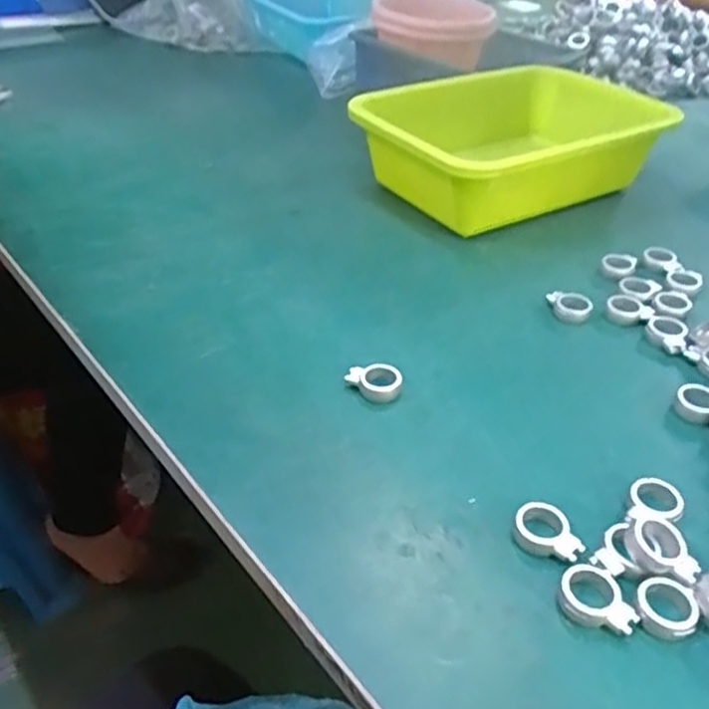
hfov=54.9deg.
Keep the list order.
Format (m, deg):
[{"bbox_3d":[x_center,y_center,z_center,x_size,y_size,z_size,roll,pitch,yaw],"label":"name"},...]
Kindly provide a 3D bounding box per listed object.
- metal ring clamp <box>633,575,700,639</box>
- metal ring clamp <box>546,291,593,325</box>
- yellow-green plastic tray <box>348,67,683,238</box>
[{"bbox_3d":[0.137,0.111,0.300,0.026,0.009,0.025,19,41,23],"label":"metal ring clamp"},{"bbox_3d":[0.155,-0.035,0.493,0.032,0.010,0.025,11,39,14],"label":"metal ring clamp"},{"bbox_3d":[0.159,-0.197,0.647,0.290,0.082,0.189,-21,42,-25],"label":"yellow-green plastic tray"}]

